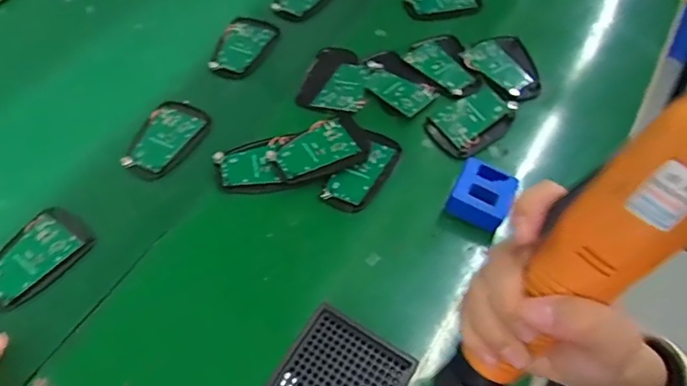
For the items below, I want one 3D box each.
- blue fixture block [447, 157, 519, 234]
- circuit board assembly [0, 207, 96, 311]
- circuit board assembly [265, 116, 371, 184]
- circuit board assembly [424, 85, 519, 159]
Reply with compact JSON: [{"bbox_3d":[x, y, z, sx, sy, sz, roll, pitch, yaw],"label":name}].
[{"bbox_3d":[0.129,0.004,0.467,0.051,0.035,0.053,25,61,13],"label":"blue fixture block"},{"bbox_3d":[-0.284,0.059,0.454,0.062,0.011,0.096,35,64,18],"label":"circuit board assembly"},{"bbox_3d":[-0.022,-0.042,0.500,0.094,0.017,0.059,-30,64,-19],"label":"circuit board assembly"},{"bbox_3d":[0.138,-0.077,0.526,0.093,0.016,0.061,-32,65,-19],"label":"circuit board assembly"}]

